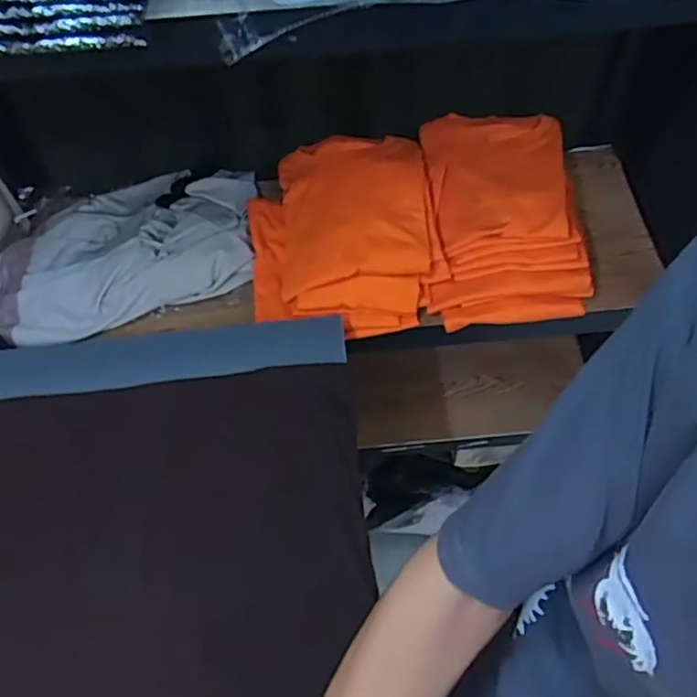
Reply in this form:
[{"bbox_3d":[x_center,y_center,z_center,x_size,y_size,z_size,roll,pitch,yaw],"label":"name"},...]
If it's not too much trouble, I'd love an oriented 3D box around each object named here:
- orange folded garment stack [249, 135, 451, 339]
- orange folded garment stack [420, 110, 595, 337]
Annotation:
[{"bbox_3d":[-0.011,-0.164,0.908,0.249,0.092,0.290,-7,57,-1],"label":"orange folded garment stack"},{"bbox_3d":[0.208,-0.181,0.895,0.205,0.089,0.307,0,57,3],"label":"orange folded garment stack"}]

